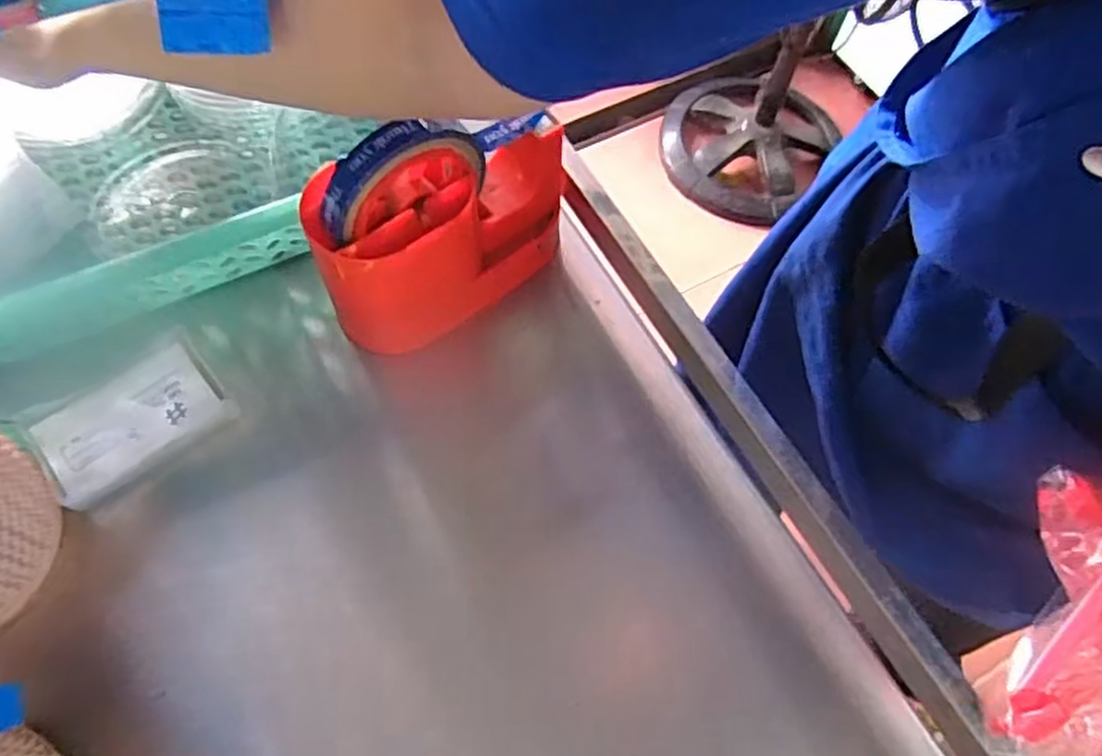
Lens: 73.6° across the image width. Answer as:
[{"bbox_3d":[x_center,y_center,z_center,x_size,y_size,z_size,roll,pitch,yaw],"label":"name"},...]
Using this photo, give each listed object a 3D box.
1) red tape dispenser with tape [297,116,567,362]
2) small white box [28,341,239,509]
[{"bbox_3d":[-0.053,-0.085,0.409,0.154,0.131,0.064,-29,69,-15],"label":"red tape dispenser with tape"},{"bbox_3d":[-0.232,0.024,0.410,0.090,0.019,0.062,-36,71,-18],"label":"small white box"}]

